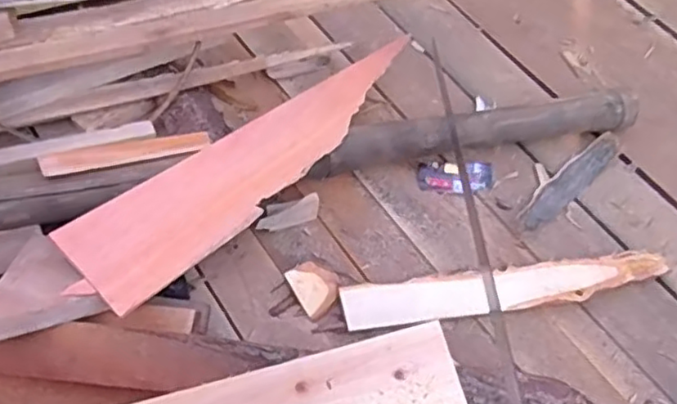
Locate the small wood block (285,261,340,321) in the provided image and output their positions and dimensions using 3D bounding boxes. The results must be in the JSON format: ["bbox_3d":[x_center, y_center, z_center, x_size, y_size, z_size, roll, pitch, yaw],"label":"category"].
[{"bbox_3d":[-0.028,0.110,0.855,0.060,0.031,0.065,-32,65,-24],"label":"small wood block"}]

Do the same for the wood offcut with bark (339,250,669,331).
[{"bbox_3d":[0.232,0.114,0.876,0.448,0.033,0.066,-6,57,-9],"label":"wood offcut with bark"}]

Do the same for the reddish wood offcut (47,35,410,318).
[{"bbox_3d":[-0.087,-0.069,0.874,0.141,0.015,0.583,36,54,23],"label":"reddish wood offcut"}]

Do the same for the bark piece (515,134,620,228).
[{"bbox_3d":[0.352,-0.032,0.989,0.234,0.026,0.048,-36,66,-25],"label":"bark piece"}]

